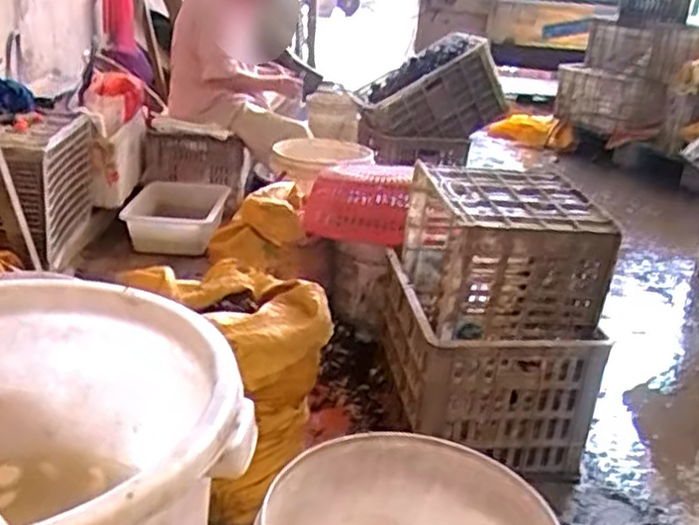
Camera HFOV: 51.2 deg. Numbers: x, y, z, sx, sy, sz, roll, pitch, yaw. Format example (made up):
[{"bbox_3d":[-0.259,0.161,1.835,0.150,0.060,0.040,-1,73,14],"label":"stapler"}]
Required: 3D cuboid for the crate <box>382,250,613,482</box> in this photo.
[{"bbox_3d":[0.261,0.214,1.439,0.312,0.286,0.372,1,23,-10],"label":"crate"}]

